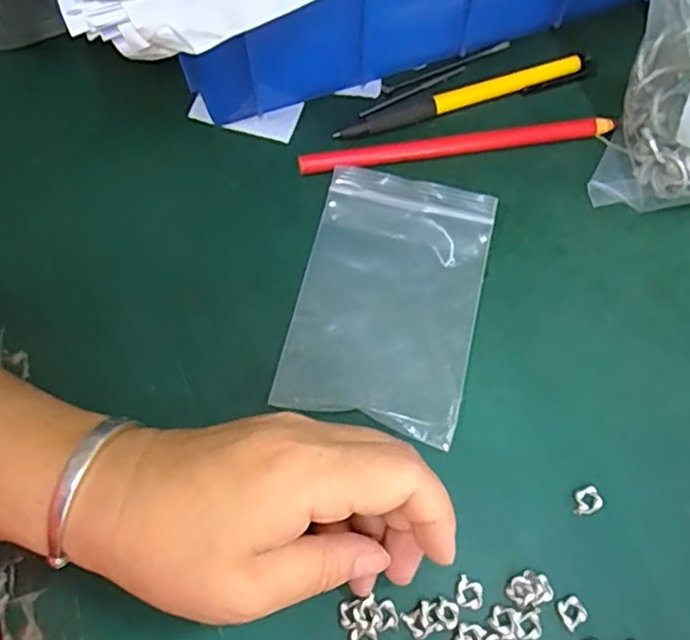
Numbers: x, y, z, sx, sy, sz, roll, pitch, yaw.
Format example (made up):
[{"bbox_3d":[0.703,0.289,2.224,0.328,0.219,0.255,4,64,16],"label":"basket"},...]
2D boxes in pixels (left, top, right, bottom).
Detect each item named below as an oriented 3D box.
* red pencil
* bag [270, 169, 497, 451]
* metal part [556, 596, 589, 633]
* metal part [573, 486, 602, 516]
[{"bbox_3d":[0.055,-0.087,0.313,0.154,0.007,0.012,-10,70,-3],"label":"red pencil"},{"bbox_3d":[0.021,-0.010,0.287,0.080,0.008,0.118,13,71,5],"label":"bag"},{"bbox_3d":[0.088,0.113,0.246,0.010,0.004,0.011,-28,72,-9],"label":"metal part"},{"bbox_3d":[0.099,0.074,0.261,0.013,0.004,0.009,-23,71,-7],"label":"metal part"}]

